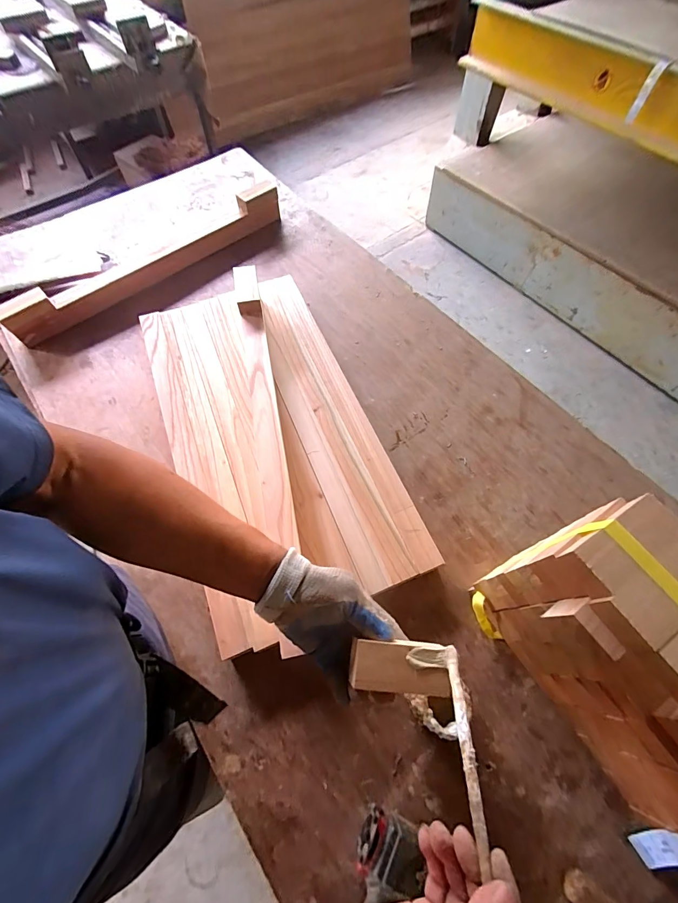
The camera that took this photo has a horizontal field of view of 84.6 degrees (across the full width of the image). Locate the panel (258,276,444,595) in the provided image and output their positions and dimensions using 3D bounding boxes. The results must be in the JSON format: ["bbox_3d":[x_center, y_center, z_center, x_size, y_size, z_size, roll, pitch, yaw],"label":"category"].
[{"bbox_3d":[-0.053,-0.081,0.694,0.180,0.028,0.678,-19,64,-9],"label":"panel"}]

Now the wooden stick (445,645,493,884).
[{"bbox_3d":[0.107,0.285,0.287,0.011,0.008,0.262,4,36,3],"label":"wooden stick"}]

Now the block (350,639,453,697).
[{"bbox_3d":[0.064,0.220,0.380,0.101,0.009,0.049,14,63,-4],"label":"block"}]

